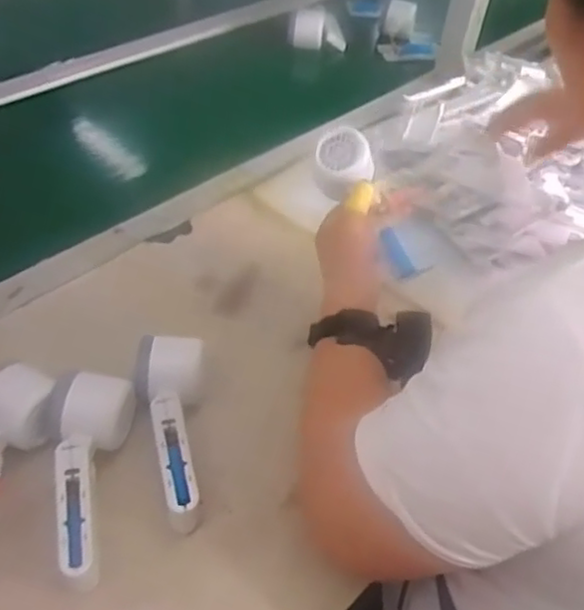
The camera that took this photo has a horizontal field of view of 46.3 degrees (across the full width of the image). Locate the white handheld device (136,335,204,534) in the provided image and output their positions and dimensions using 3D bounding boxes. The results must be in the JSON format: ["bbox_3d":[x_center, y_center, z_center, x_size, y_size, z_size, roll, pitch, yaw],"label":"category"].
[{"bbox_3d":[-0.098,0.098,0.551,0.056,0.053,0.156,-1,46,-8],"label":"white handheld device"}]

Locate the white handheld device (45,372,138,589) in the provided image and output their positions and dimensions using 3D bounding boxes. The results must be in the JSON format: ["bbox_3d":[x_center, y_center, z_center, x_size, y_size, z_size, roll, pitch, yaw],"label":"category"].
[{"bbox_3d":[-0.152,0.128,0.519,0.069,0.052,0.158,-5,47,-12],"label":"white handheld device"}]

